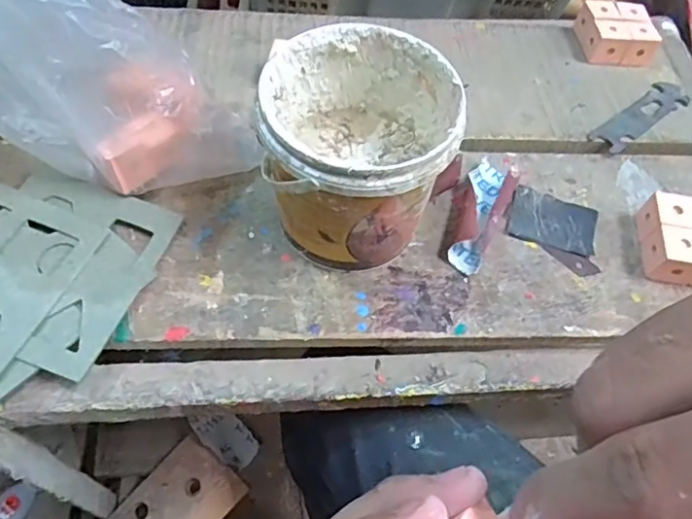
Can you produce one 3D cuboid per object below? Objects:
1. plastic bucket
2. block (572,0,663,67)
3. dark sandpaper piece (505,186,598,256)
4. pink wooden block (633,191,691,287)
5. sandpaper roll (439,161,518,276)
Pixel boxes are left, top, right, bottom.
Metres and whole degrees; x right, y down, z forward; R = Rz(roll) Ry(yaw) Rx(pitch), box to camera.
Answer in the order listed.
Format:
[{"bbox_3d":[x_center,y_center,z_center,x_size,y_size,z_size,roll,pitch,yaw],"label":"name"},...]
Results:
[{"bbox_3d":[0.007,-0.066,0.385,0.117,0.126,0.123,3,58,-6],"label":"plastic bucket"},{"bbox_3d":[0.275,-0.232,0.565,0.069,0.029,0.062,0,59,-8],"label":"block"},{"bbox_3d":[0.163,-0.030,0.444,0.068,0.004,0.051,18,59,4],"label":"dark sandpaper piece"},{"bbox_3d":[0.259,-0.012,0.422,0.061,0.033,0.063,13,58,0],"label":"pink wooden block"},{"bbox_3d":[0.102,-0.040,0.435,0.041,0.023,0.107,25,59,8],"label":"sandpaper roll"}]

